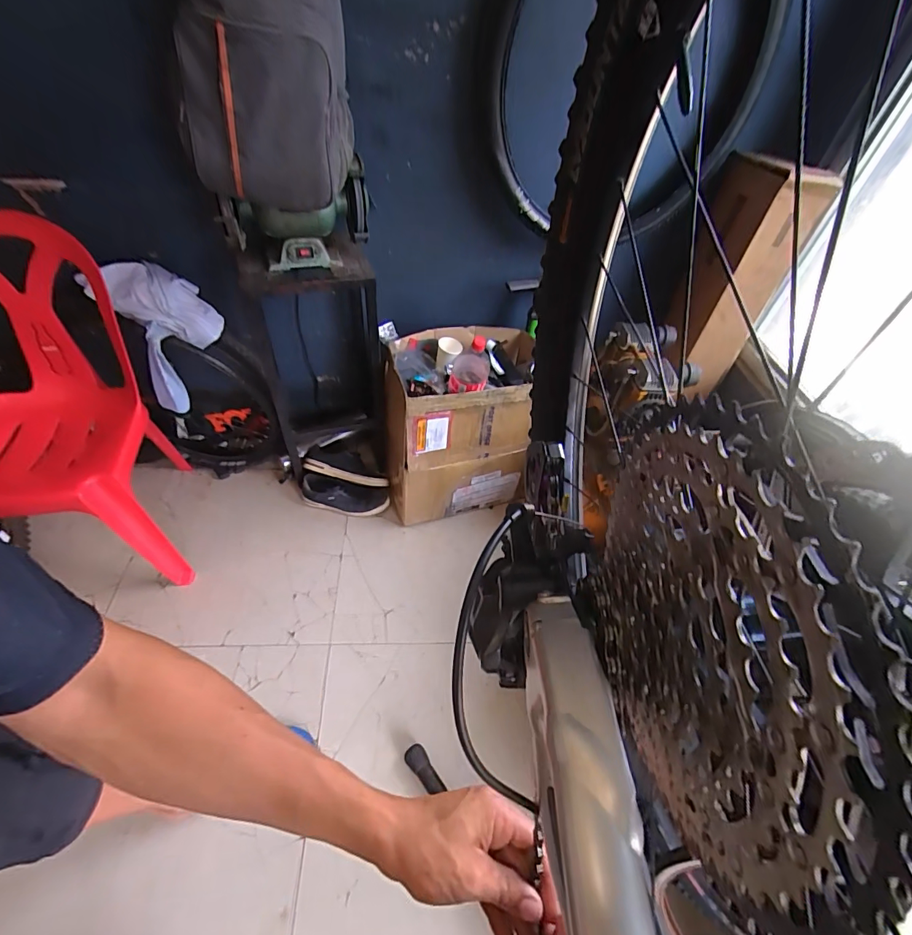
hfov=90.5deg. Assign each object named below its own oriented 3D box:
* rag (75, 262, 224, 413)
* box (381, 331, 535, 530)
[{"bbox_3d":[-0.725,-0.353,1.151,0.227,0.270,0.237,-35,61,-29],"label":"rag"},{"bbox_3d":[0.009,-0.137,1.340,0.425,0.476,0.351,-4,51,-9],"label":"box"}]

